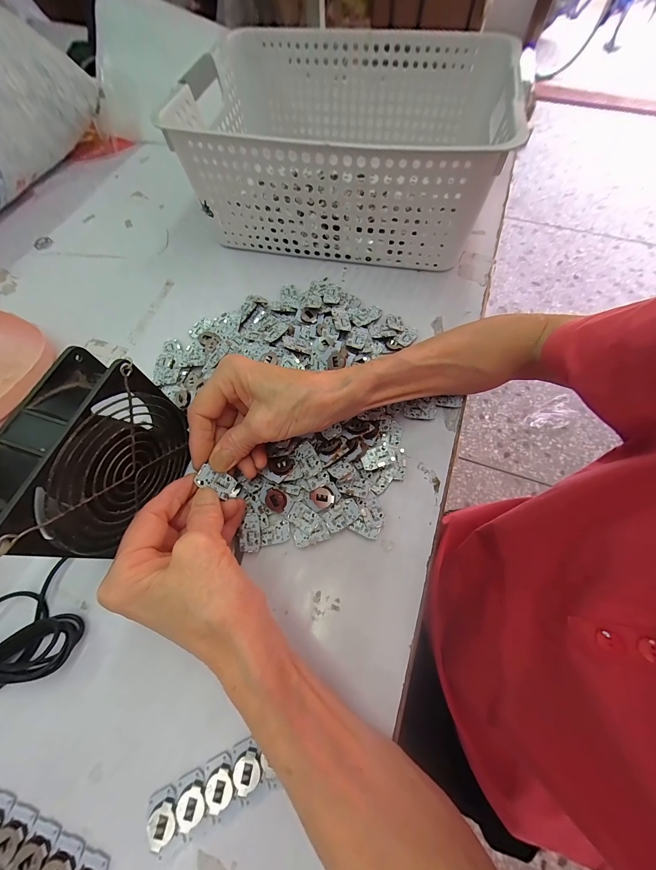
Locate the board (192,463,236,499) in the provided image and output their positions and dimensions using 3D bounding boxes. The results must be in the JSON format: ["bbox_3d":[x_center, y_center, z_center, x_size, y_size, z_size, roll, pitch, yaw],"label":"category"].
[{"bbox_3d":[-0.083,0.035,0.220,0.029,0.004,0.016,34,65,-30],"label":"board"}]

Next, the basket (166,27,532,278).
[{"bbox_3d":[0.021,-0.356,0.368,0.328,0.125,0.281,10,67,7],"label":"basket"}]

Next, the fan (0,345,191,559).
[{"bbox_3d":[-0.154,0.022,0.213,0.045,0.117,0.117,17,68,8],"label":"fan"}]

